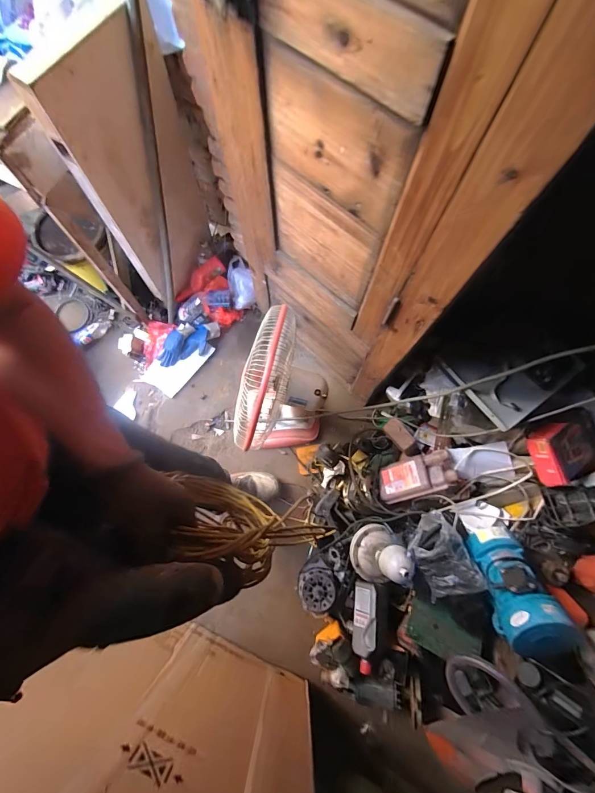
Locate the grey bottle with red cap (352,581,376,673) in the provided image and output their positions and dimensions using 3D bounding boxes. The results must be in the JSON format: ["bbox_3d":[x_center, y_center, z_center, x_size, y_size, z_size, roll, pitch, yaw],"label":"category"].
[{"bbox_3d":[0.199,0.685,0.981,0.058,0.072,0.224,8,76,2],"label":"grey bottle with red cap"}]

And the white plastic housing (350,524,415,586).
[{"bbox_3d":[0.248,0.483,0.984,0.150,0.201,0.165,34,79,8],"label":"white plastic housing"}]

